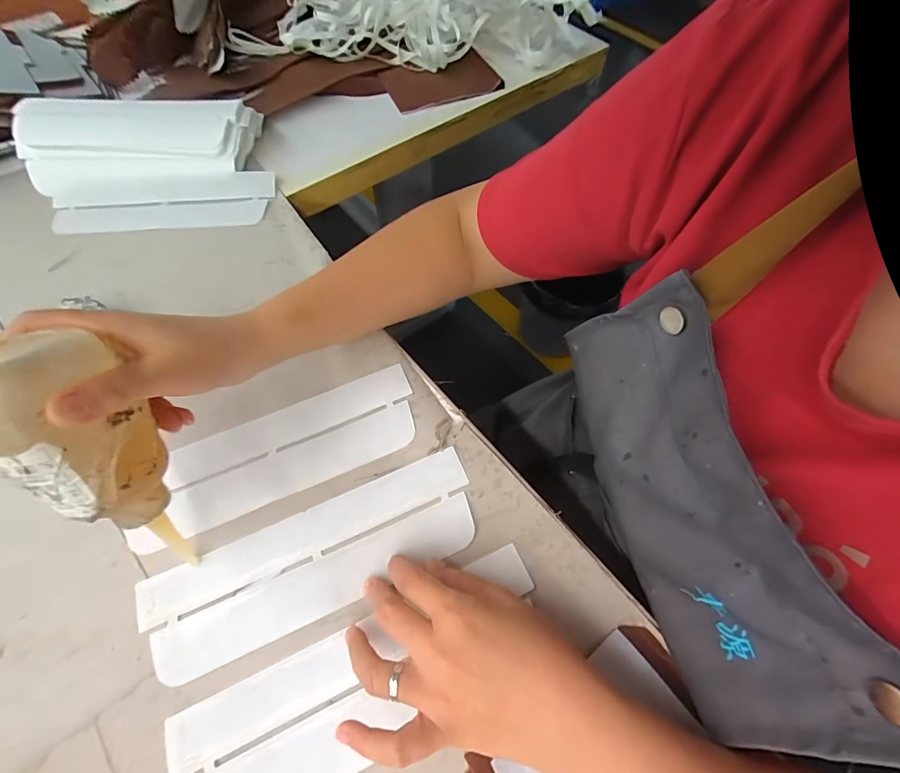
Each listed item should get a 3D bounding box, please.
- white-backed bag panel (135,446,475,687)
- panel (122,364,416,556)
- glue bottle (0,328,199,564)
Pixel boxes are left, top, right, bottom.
[{"bbox_3d":[-0.089,0.116,0.273,0.221,0.005,0.068,-22,67,-10],"label":"white-backed bag panel"},{"bbox_3d":[-0.128,0.049,0.305,0.209,0.004,0.069,-22,68,-9],"label":"panel"},{"bbox_3d":[-0.184,0.040,0.218,0.053,0.141,0.049,-26,32,-14],"label":"glue bottle"}]

